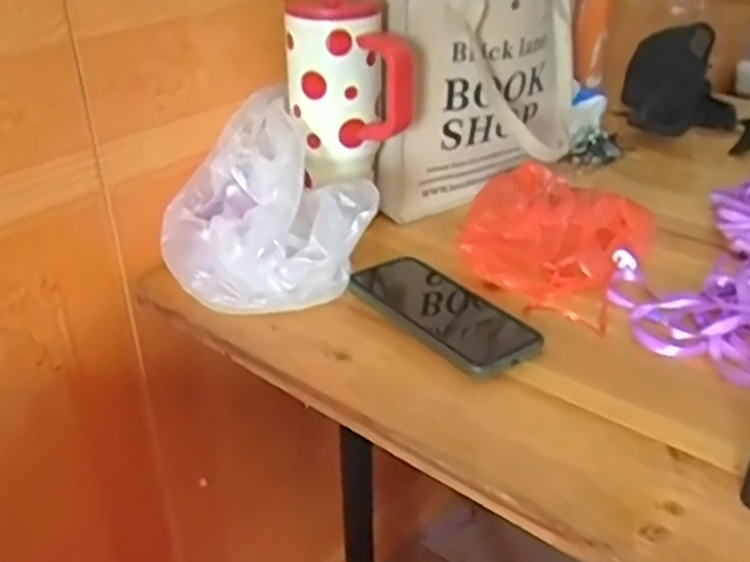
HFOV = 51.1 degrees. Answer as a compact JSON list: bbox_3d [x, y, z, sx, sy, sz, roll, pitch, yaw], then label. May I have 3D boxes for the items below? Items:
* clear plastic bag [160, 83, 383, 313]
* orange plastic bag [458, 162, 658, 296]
[{"bbox_3d":[-0.096,-0.058,0.674,0.164,0.123,0.224,-14,34,-20],"label":"clear plastic bag"},{"bbox_3d":[0.155,-0.050,0.717,0.146,0.041,0.171,25,40,35],"label":"orange plastic bag"}]

